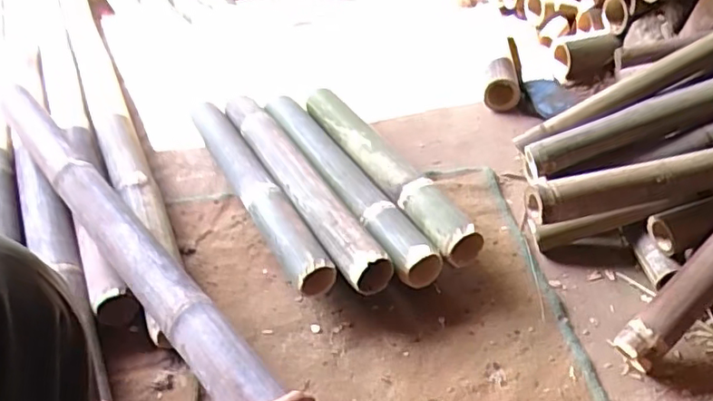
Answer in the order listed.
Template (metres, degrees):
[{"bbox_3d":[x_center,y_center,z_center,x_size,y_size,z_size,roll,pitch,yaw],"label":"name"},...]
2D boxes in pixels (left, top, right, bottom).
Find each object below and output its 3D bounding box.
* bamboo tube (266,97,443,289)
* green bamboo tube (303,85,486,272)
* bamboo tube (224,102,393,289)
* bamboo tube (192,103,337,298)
[{"bbox_3d":[-0.030,-0.042,0.996,0.075,0.059,0.516,-22,45,-21],"label":"bamboo tube"},{"bbox_3d":[0.038,-0.064,1.009,0.074,0.062,0.476,-21,44,-19],"label":"green bamboo tube"},{"bbox_3d":[-0.105,-0.040,0.979,0.073,0.054,0.523,-22,43,-20],"label":"bamboo tube"},{"bbox_3d":[-0.175,-0.027,0.972,0.062,0.062,0.499,-22,45,-21],"label":"bamboo tube"}]

